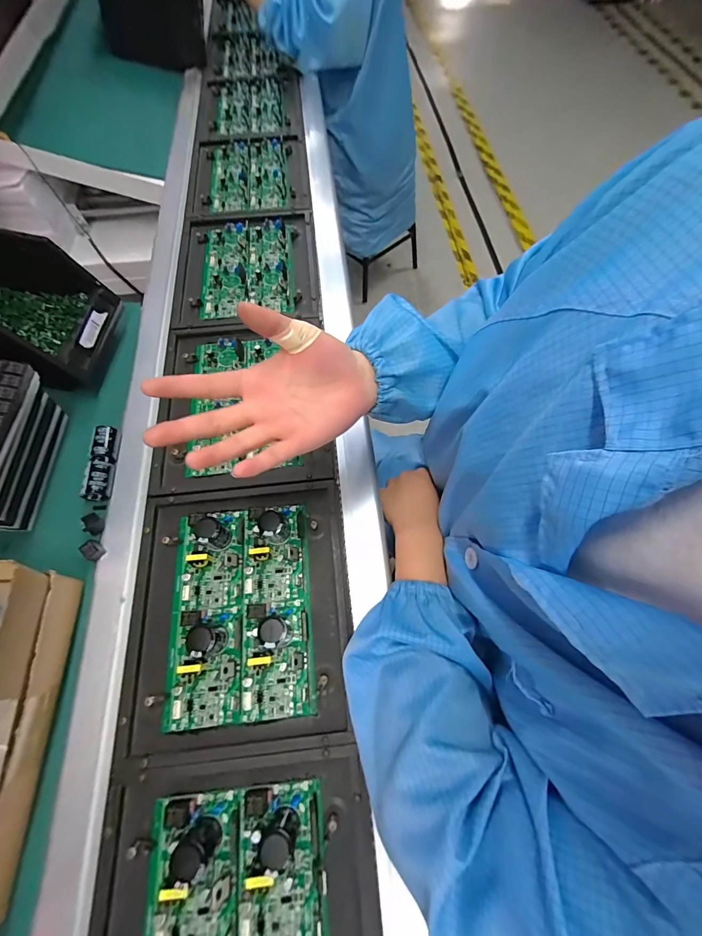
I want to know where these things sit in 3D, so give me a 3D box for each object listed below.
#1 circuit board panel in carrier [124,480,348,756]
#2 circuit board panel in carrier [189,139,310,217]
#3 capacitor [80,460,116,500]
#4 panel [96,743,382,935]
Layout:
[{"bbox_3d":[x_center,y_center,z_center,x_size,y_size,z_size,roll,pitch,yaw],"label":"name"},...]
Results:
[{"bbox_3d":[-0.119,0.140,0.387,0.229,0.038,0.265,-5,66,-2],"label":"circuit board panel in carrier"},{"bbox_3d":[-0.205,-0.596,0.732,0.225,0.022,0.256,-6,66,-2],"label":"circuit board panel in carrier"},{"bbox_3d":[-0.308,0.014,0.443,0.026,0.025,0.048,0,66,0],"label":"capacitor"},{"bbox_3d":[-0.090,0.396,0.274,0.231,0.039,0.274,-5,66,-2],"label":"panel"}]

